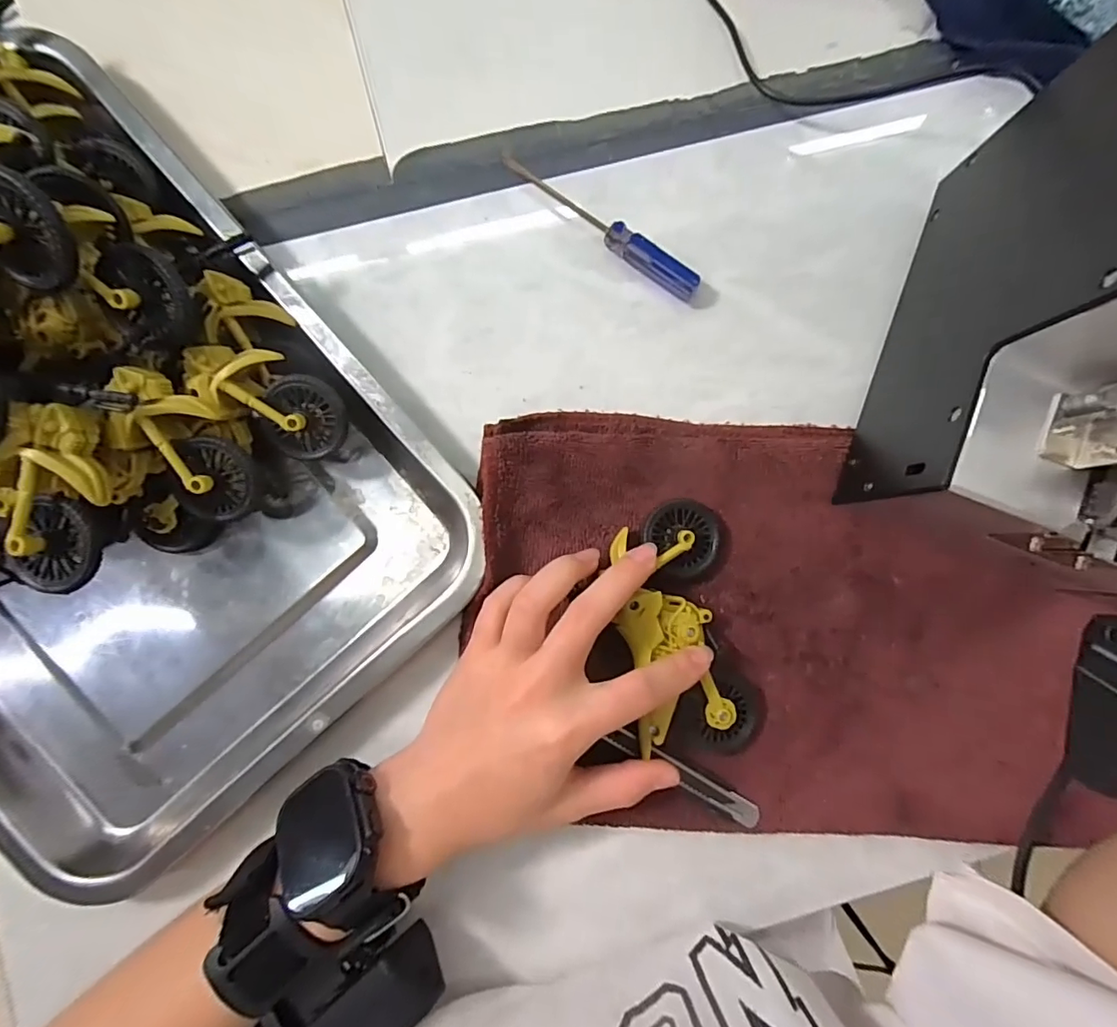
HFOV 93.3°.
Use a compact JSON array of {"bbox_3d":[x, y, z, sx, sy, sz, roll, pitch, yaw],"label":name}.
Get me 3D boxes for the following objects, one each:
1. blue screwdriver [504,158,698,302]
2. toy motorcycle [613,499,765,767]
[{"bbox_3d":[0.022,-0.147,0.274,0.117,0.015,0.012,33,86,-2],"label":"blue screwdriver"},{"bbox_3d":[0.062,0.055,0.253,0.061,0.021,0.120,-9,87,0],"label":"toy motorcycle"}]

